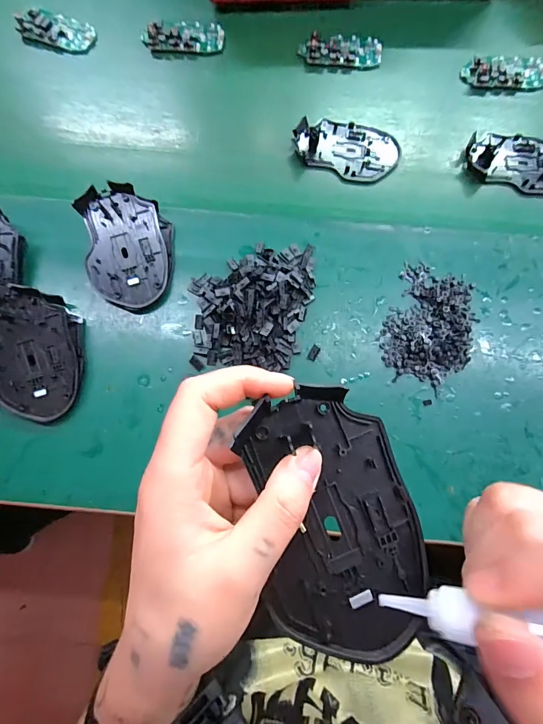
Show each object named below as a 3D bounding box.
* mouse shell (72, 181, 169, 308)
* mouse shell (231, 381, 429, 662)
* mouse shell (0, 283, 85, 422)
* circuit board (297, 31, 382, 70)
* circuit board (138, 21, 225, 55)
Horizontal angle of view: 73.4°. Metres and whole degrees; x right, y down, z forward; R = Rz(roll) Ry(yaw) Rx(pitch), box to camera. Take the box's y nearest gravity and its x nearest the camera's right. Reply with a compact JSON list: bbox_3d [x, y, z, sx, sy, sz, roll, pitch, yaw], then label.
[{"bbox_3d":[-0.139,-0.109,0.350,0.080,0.036,0.113,-9,75,-3],"label":"mouse shell"},{"bbox_3d":[0.029,0.069,0.162,0.069,0.015,0.112,-12,75,-4],"label":"mouse shell"},{"bbox_3d":[-0.213,-0.007,0.322,0.076,0.037,0.109,-5,75,-2],"label":"mouse shell"},{"bbox_3d":[0.084,-0.377,0.437,0.098,0.011,0.047,3,75,0],"label":"circuit board"},{"bbox_3d":[-0.109,-0.398,0.444,0.098,0.015,0.046,-1,75,-1],"label":"circuit board"}]

